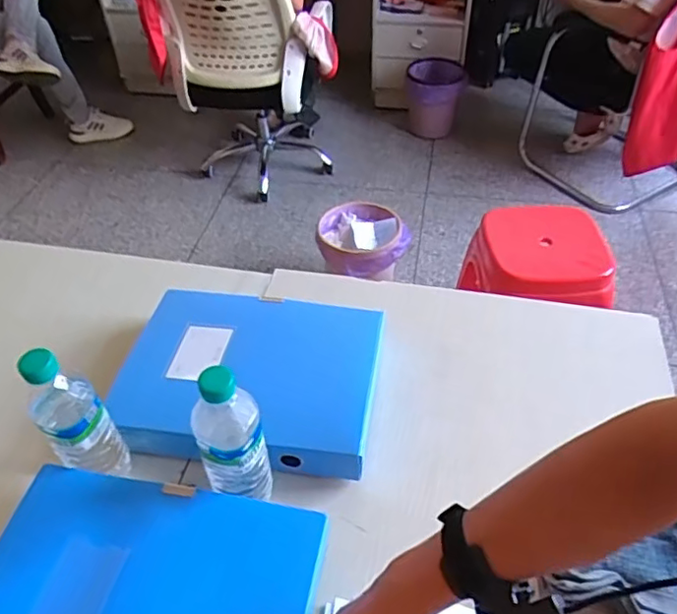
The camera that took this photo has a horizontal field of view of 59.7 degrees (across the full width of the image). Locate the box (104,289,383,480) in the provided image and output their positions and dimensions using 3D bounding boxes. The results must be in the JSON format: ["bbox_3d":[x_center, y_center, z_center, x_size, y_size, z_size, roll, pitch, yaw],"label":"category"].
[{"bbox_3d":[-0.113,0.089,0.775,0.312,0.060,0.238,5,46,7],"label":"box"}]

